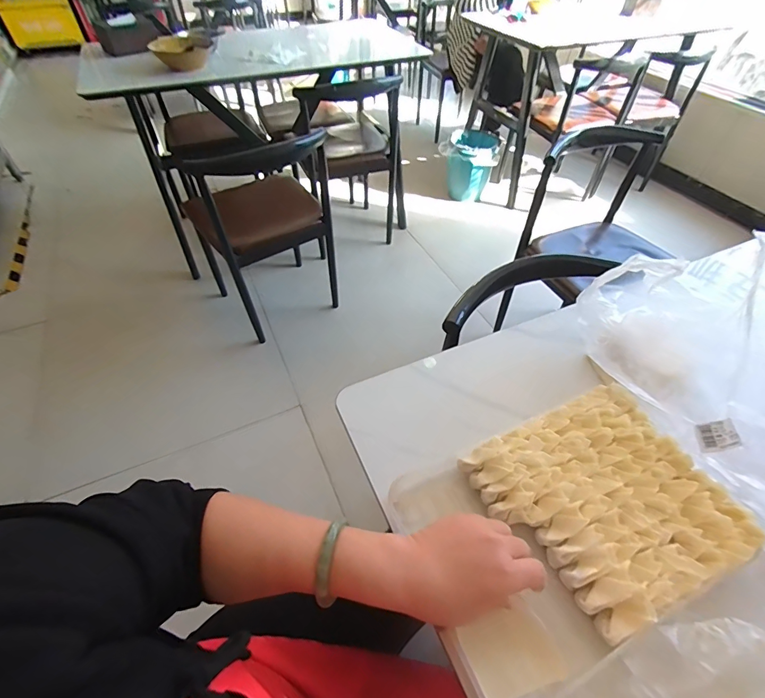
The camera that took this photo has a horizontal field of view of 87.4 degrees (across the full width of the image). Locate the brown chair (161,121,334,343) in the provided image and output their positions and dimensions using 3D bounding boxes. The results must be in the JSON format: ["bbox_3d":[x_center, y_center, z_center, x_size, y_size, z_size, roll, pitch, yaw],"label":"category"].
[{"bbox_3d":[-0.411,-0.429,1.388,0.445,0.624,0.426,-19,53,-16],"label":"brown chair"}]

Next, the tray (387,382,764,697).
[{"bbox_3d":[0.174,0.165,0.389,0.286,0.054,0.202,-19,53,-16],"label":"tray"}]

